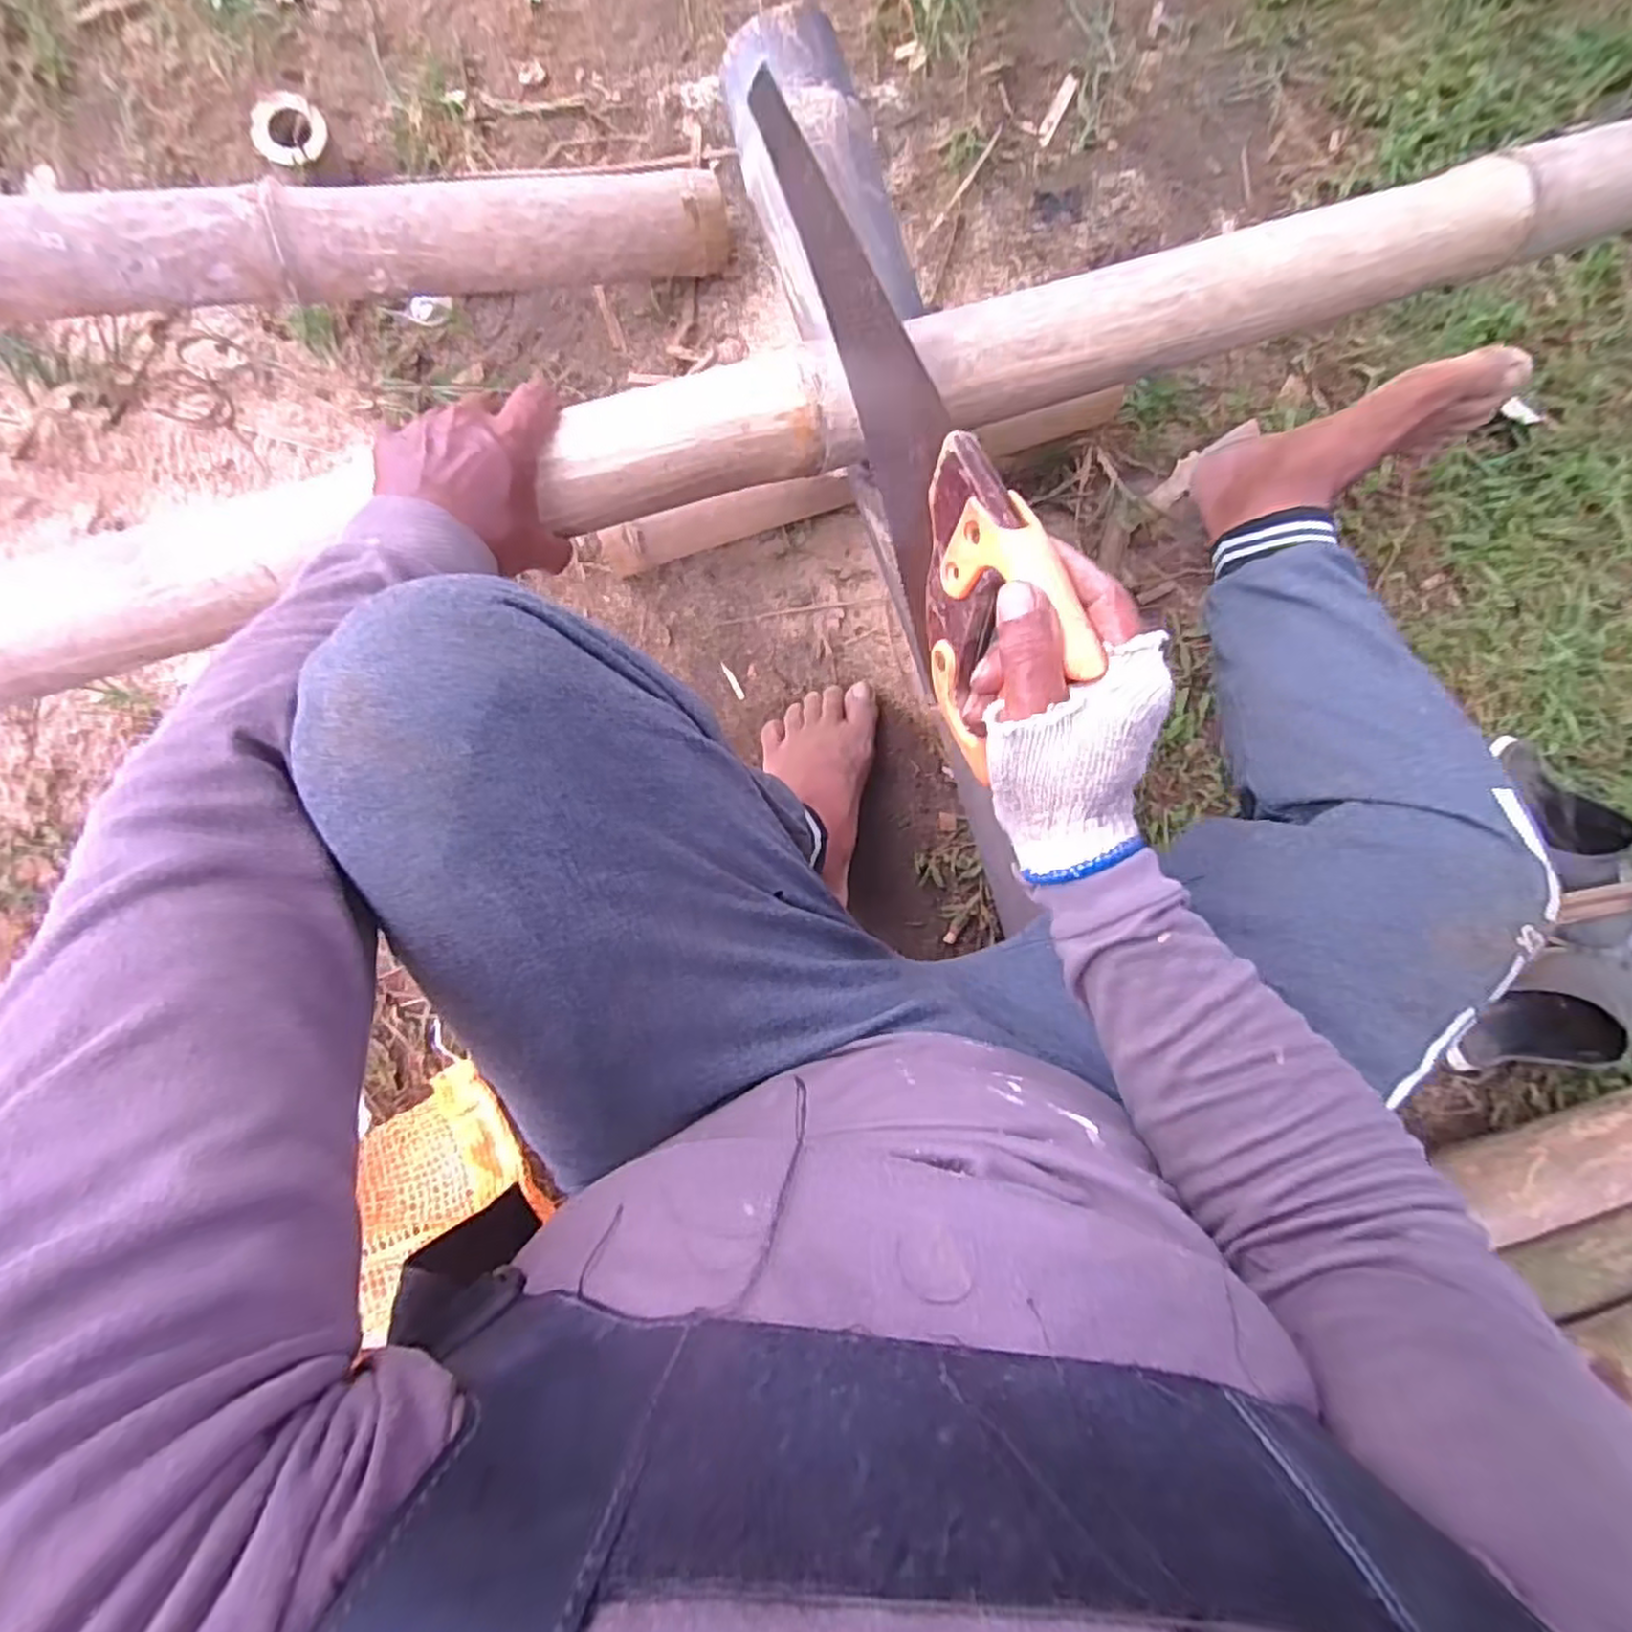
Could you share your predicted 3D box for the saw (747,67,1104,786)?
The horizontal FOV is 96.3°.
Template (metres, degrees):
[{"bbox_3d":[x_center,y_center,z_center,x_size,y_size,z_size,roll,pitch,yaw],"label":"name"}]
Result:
[{"bbox_3d":[0.042,-0.239,0.418,0.042,0.111,0.417,-17,77,-6],"label":"saw"}]

